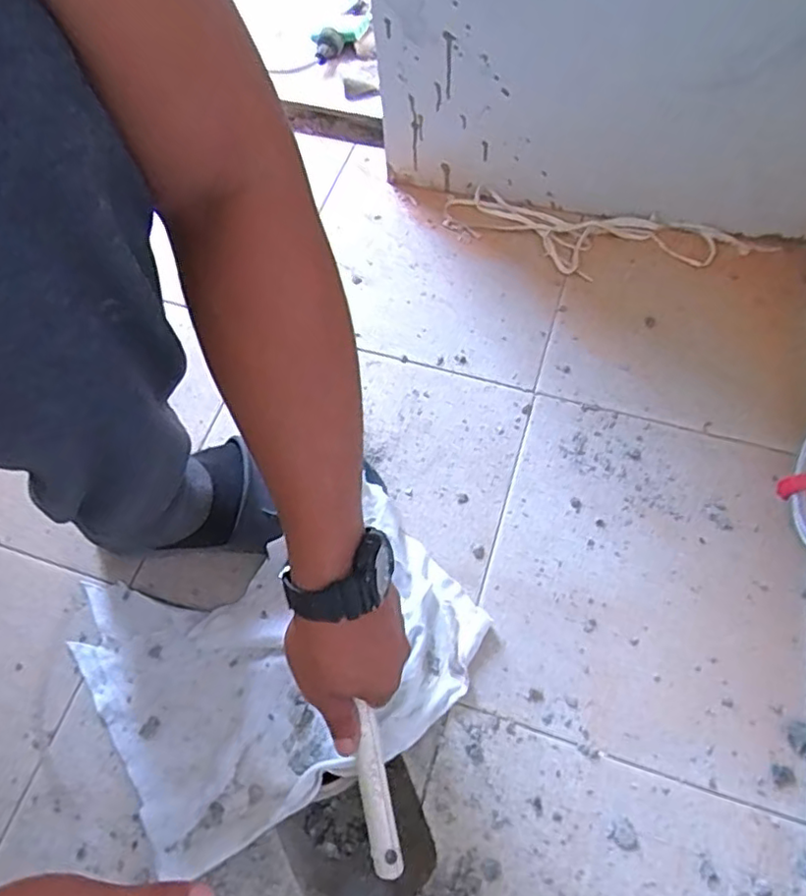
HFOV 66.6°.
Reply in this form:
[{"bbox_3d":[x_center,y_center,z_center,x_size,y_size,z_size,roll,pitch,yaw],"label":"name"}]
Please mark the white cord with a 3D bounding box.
[{"bbox_3d":[0.216,-0.229,0.678,0.349,0.014,0.087,12,65,9],"label":"white cord"}]

